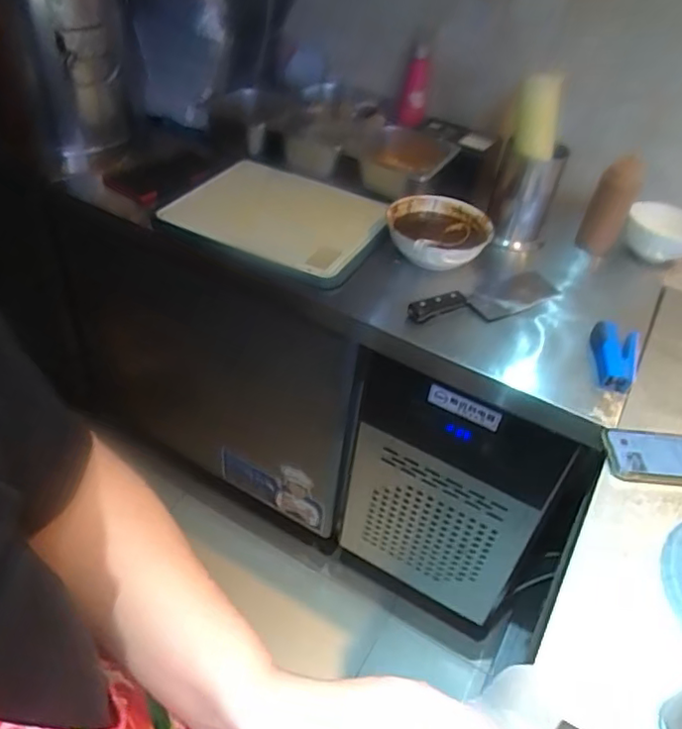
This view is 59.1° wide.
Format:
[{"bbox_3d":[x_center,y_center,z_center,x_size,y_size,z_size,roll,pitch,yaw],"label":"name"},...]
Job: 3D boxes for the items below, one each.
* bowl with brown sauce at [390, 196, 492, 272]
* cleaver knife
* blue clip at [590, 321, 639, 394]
[{"bbox_3d":[0.165,-0.223,1.044,0.174,0.075,0.186,7,44,-6],"label":"bowl with brown sauce"},{"bbox_3d":[0.236,-0.104,0.954,0.275,0.033,0.076,-20,53,-29],"label":"cleaver knife"},{"bbox_3d":[0.393,-0.012,0.856,0.058,0.025,0.115,7,55,2],"label":"blue clip"}]

